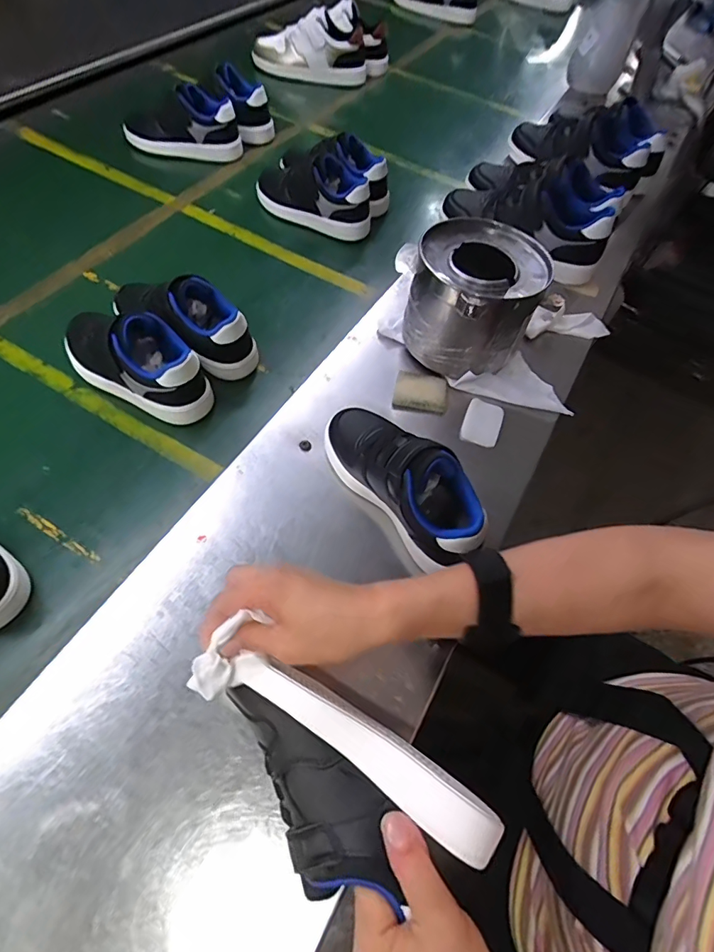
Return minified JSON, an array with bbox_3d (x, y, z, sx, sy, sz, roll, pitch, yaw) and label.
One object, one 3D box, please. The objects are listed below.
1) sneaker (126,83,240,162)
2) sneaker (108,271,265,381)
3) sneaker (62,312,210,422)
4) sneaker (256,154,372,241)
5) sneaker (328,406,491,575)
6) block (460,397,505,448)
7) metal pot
[{"bbox_3d":[-0.291,-0.583,0.758,0.190,0.082,0.070,-1,60,-8],"label":"sneaker"},{"bbox_3d":[-0.198,-0.184,0.529,0.183,0.085,0.065,31,63,-3],"label":"sneaker"},{"bbox_3d":[-0.244,-0.139,0.505,0.181,0.088,0.085,27,60,9],"label":"sneaker"},{"bbox_3d":[-0.068,-0.437,0.702,0.187,0.089,0.080,25,60,7],"label":"sneaker"},{"bbox_3d":[0.044,-0.005,0.426,0.074,0.091,0.186,-35,70,-23],"label":"sneaker"},{"bbox_3d":[0.144,-0.061,0.527,0.042,0.013,0.064,21,58,6],"label":"block"},{"bbox_3d":[0.130,-0.196,0.531,0.137,0.124,0.145,3,57,-5],"label":"metal pot"}]

